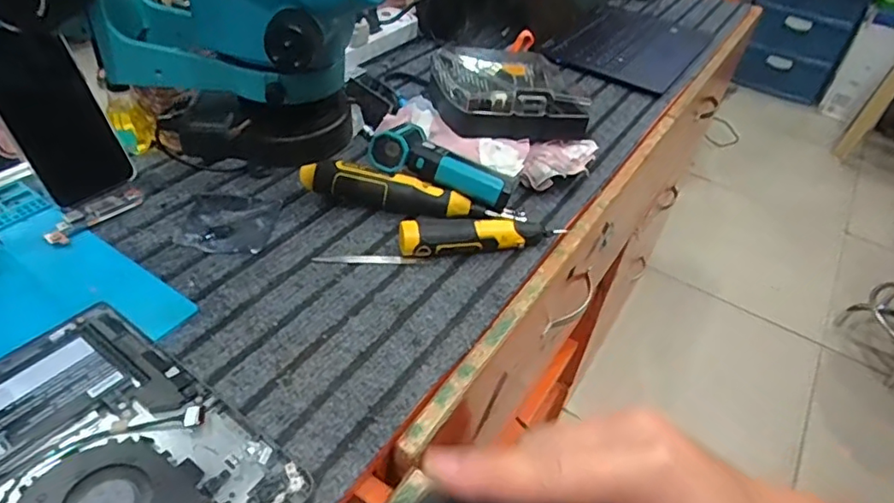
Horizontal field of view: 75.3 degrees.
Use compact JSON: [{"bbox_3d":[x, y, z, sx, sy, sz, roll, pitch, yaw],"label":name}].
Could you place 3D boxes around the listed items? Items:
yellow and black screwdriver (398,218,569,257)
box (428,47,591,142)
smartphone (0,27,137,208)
[{"bbox_3d":[0.031,-0.017,0.532,0.149,0.032,0.030,-8,44,-17],"label":"yellow and black screwdriver"},{"bbox_3d":[0.072,-0.186,0.674,0.159,0.049,0.158,-5,43,-13],"label":"box"},{"bbox_3d":[-0.345,-0.123,0.508,0.009,0.157,0.077,10,38,40],"label":"smartphone"}]

